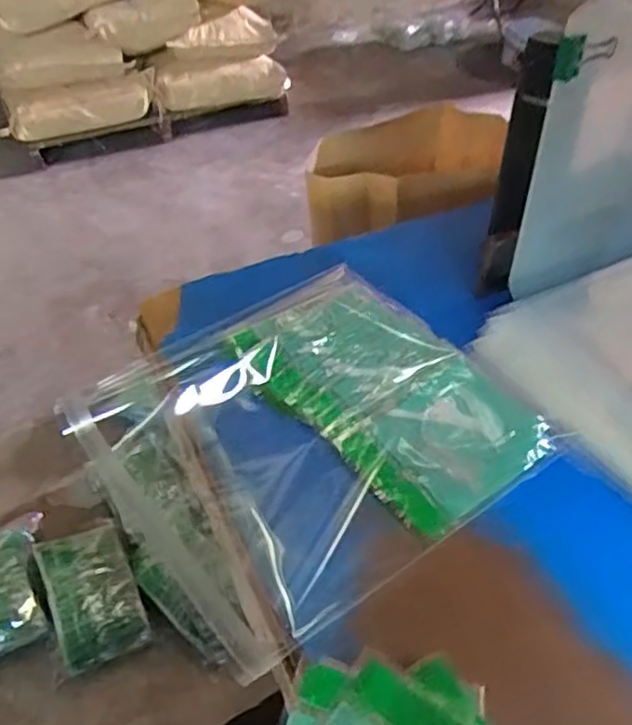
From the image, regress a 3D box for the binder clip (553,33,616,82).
[{"bbox_3d":[0.223,-0.253,0.543,0.057,0.037,0.015,-18,44,-16],"label":"binder clip"}]

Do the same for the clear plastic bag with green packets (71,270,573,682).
[{"bbox_3d":[-0.006,0.049,0.551,0.293,0.048,0.294,-28,48,-26],"label":"clear plastic bag with green packets"}]

